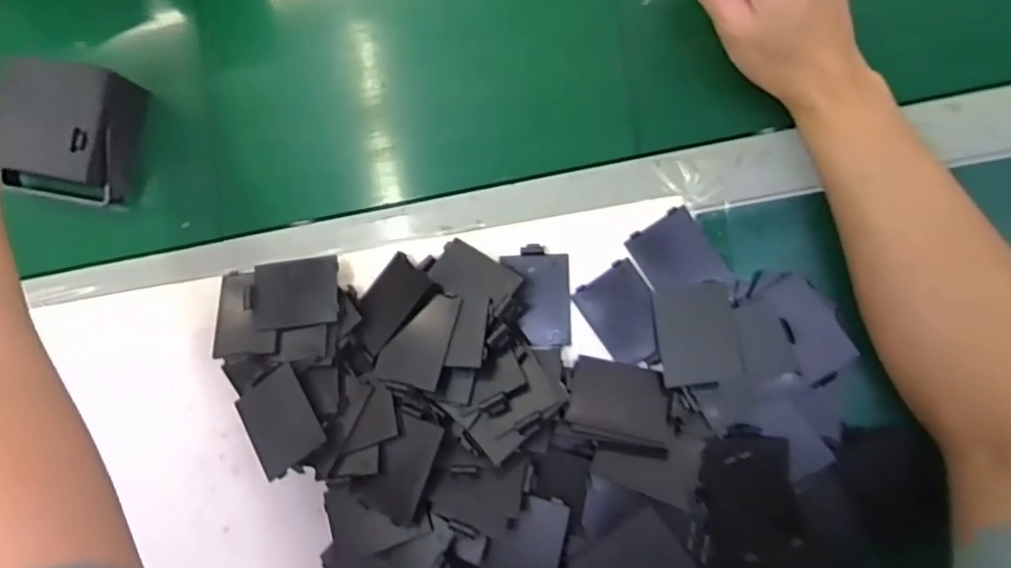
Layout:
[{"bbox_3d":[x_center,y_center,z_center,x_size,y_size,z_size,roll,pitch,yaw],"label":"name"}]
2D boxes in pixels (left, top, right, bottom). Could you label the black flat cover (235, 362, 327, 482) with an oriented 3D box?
[{"bbox_3d":[-0.142,0.086,0.392,0.045,0.005,0.059,-38,66,5],"label":"black flat cover"}]

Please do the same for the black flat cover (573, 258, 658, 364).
[{"bbox_3d":[0.076,0.019,0.397,0.044,0.008,0.059,-33,83,5],"label":"black flat cover"}]

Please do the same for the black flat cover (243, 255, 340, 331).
[{"bbox_3d":[-0.143,0.006,0.418,0.065,0.004,0.046,-7,77,10],"label":"black flat cover"}]

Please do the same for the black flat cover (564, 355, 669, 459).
[{"bbox_3d":[0.071,0.075,0.387,0.061,0.008,0.052,10,66,12],"label":"black flat cover"}]

